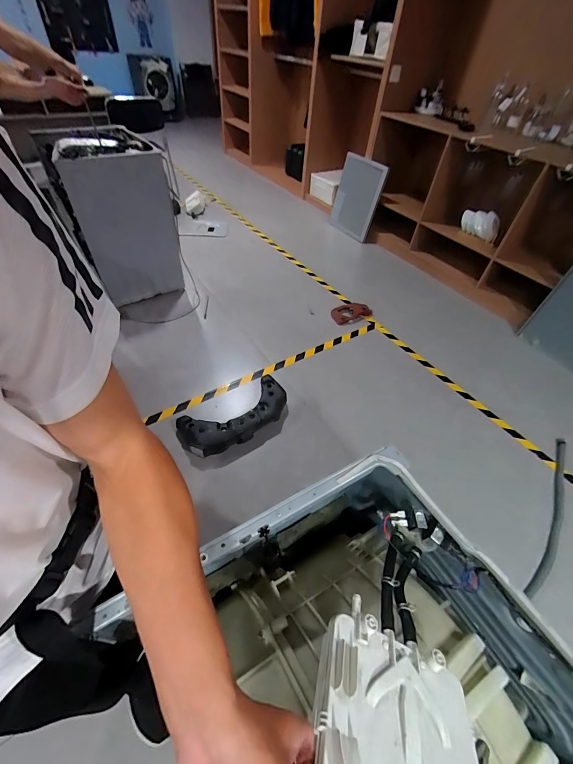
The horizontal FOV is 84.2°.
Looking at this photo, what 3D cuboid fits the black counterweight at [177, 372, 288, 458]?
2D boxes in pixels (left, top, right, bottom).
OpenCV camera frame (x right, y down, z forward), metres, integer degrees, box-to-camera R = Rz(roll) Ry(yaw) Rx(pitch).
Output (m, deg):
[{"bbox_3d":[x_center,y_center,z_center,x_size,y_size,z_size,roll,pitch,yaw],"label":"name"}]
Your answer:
[{"bbox_3d":[-0.230,0.167,1.493,0.537,0.109,0.232,-29,57,-27],"label":"black counterweight"}]

